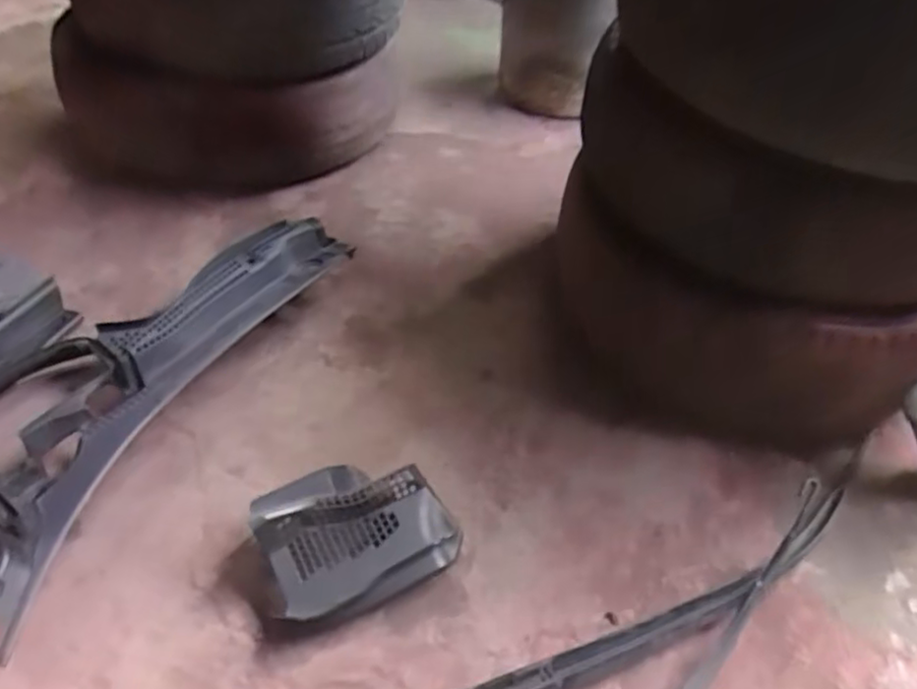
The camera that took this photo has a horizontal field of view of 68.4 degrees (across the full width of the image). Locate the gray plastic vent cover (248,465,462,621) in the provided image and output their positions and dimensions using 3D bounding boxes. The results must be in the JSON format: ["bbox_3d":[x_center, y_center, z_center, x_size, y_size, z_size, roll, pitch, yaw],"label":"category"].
[{"bbox_3d":[-0.109,0.191,0.701,0.184,0.069,0.146,-20,51,-20],"label":"gray plastic vent cover"}]

